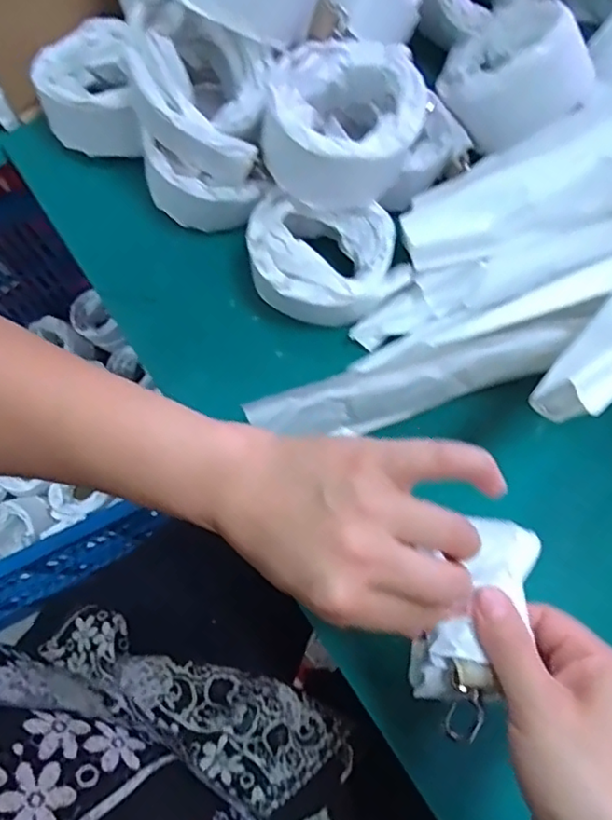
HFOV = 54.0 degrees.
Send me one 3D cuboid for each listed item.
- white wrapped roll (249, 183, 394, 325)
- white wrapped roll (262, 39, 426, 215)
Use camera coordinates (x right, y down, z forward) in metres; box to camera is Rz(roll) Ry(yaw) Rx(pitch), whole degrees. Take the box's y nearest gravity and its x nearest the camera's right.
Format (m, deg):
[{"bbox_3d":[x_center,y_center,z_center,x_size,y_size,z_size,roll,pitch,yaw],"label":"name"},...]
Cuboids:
[{"bbox_3d":[0.013,-0.099,0.408,0.102,0.048,0.073,5,73,1],"label":"white wrapped roll"},{"bbox_3d":[0.024,-0.178,0.378,0.101,0.057,0.092,-13,74,-4],"label":"white wrapped roll"}]

